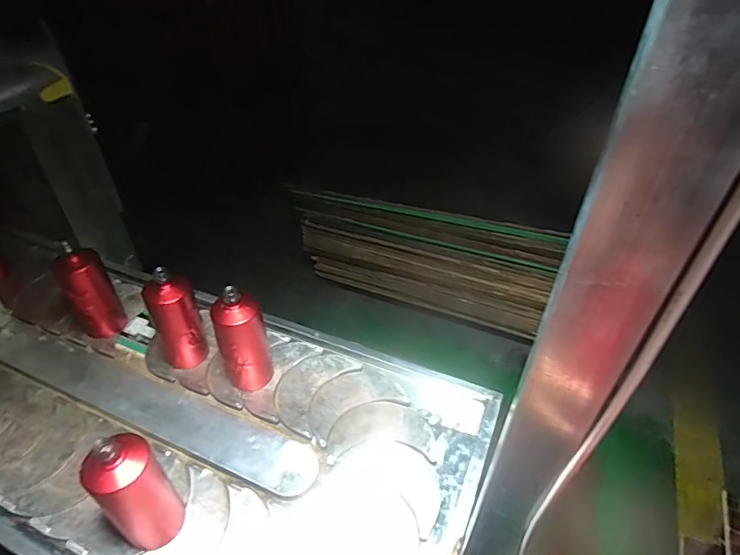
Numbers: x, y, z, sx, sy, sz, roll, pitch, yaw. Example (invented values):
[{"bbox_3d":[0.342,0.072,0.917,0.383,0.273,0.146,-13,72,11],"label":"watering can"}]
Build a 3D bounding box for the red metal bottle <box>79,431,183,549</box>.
[{"bbox_3d":[-0.327,0.296,0.664,0.075,0.214,0.086,32,47,26],"label":"red metal bottle"}]

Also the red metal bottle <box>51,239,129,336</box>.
[{"bbox_3d":[-0.582,0.027,0.989,0.070,0.204,0.088,35,49,29],"label":"red metal bottle"}]

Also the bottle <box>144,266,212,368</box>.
[{"bbox_3d":[-0.370,0.084,0.920,0.087,0.207,0.069,-23,49,-29],"label":"bottle"}]

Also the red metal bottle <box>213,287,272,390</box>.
[{"bbox_3d":[-0.229,0.117,0.870,0.079,0.214,0.064,-15,45,-22],"label":"red metal bottle"}]

